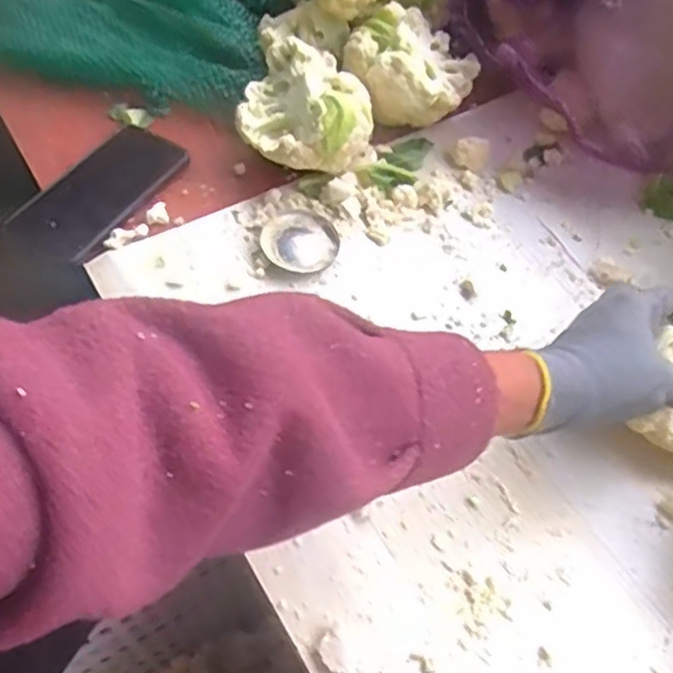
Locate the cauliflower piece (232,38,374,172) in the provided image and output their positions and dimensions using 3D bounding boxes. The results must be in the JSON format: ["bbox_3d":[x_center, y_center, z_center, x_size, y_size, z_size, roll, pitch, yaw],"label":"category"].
[{"bbox_3d":[-0.026,-0.191,0.622,0.108,0.083,0.115,2,56,-3],"label":"cauliflower piece"}]

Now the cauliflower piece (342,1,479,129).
[{"bbox_3d":[0.068,-0.245,0.666,0.118,0.078,0.112,-36,65,-24],"label":"cauliflower piece"}]

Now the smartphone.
[{"bbox_3d":[-0.201,-0.128,0.615,0.083,0.015,0.147,34,60,17],"label":"smartphone"}]

